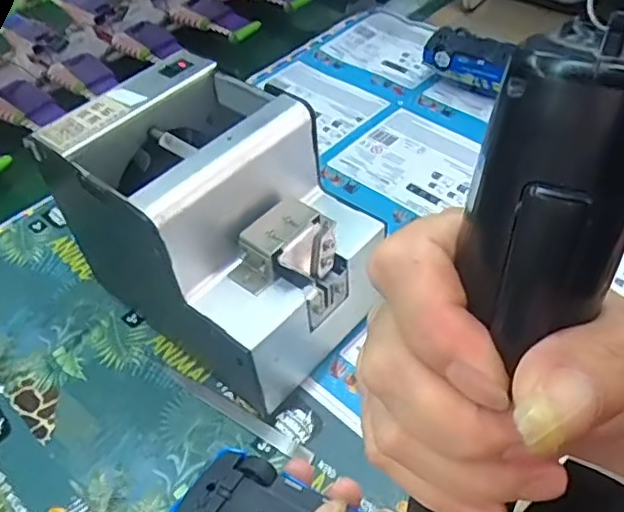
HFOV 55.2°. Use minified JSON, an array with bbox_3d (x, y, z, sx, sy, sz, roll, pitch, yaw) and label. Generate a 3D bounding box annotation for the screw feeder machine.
[{"bbox_3d":[-0.057,-0.017,0.393,0.183,0.146,0.126,30,57,27],"label":"screw feeder machine"}]

